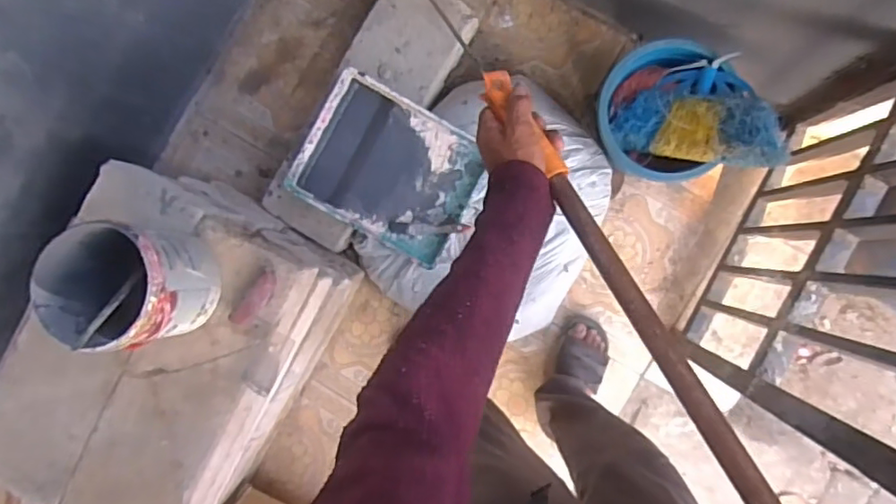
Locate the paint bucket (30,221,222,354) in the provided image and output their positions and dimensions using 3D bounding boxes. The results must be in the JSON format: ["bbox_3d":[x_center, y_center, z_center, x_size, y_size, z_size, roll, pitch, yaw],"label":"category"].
[{"bbox_3d":[-0.473,0.048,0.878,0.181,0.191,0.172,0,90,7],"label":"paint bucket"}]

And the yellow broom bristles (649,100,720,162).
[{"bbox_3d":[0.437,-0.219,1.035,0.114,0.025,0.104,18,100,40],"label":"yellow broom bristles"}]

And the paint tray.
[{"bbox_3d":[-0.115,-0.168,1.192,0.354,0.072,0.275,30,94,6],"label":"paint tray"}]

